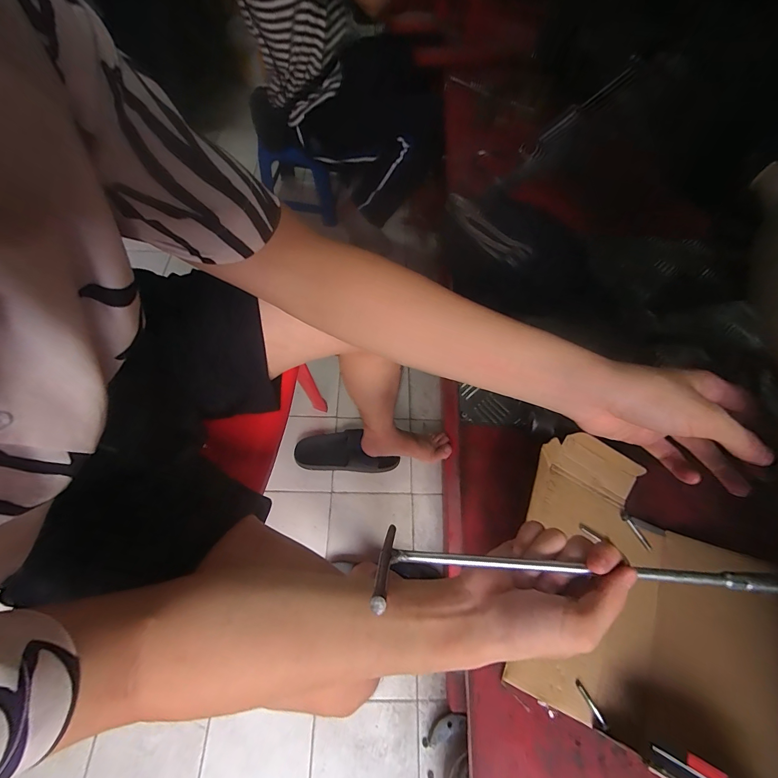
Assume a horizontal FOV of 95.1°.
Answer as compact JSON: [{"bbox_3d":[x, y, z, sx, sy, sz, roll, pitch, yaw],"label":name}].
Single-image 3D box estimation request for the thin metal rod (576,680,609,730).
[{"bbox_3d":[0.191,0.297,0.336,0.007,0.004,0.039,-23,68,-14],"label":"thin metal rod"}]

